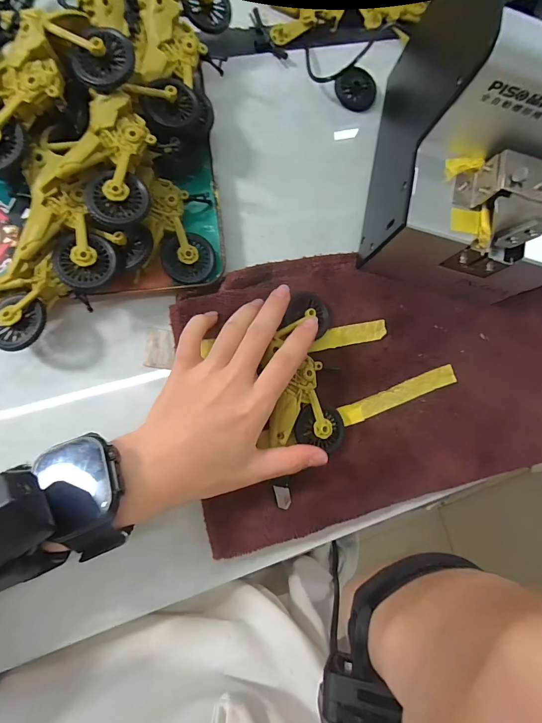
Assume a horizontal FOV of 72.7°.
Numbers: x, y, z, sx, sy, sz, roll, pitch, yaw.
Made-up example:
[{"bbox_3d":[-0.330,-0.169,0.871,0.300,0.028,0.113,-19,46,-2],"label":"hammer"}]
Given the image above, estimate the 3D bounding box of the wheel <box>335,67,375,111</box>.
[{"bbox_3d":[0.077,-0.242,0.326,0.037,0.006,0.038,1,84,-11],"label":"wheel"}]

